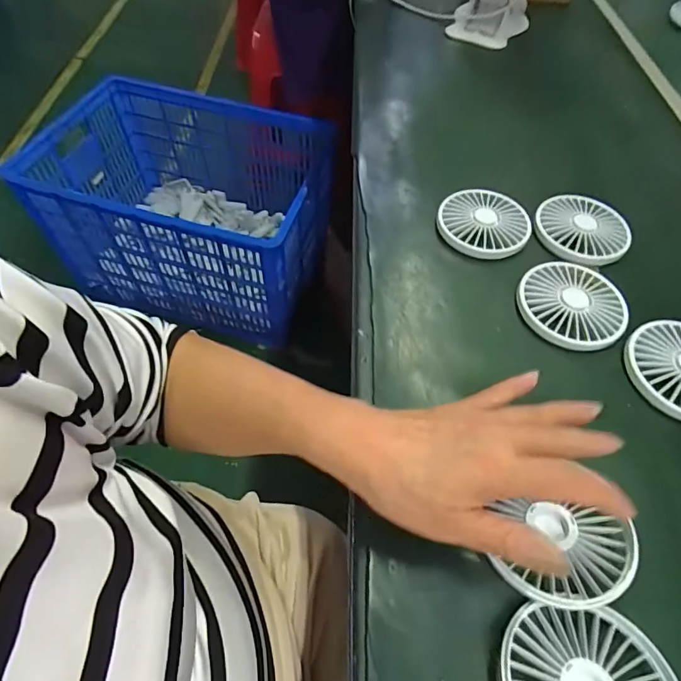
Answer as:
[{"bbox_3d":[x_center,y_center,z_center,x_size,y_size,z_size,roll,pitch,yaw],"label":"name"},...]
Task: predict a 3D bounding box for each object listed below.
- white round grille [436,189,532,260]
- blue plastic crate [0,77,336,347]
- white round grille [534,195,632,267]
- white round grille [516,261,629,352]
[{"bbox_3d":[0.141,-0.115,0.433,0.087,0.018,0.087,2,57,-3],"label":"white round grille"},{"bbox_3d":[-0.386,-0.382,1.200,0.659,0.350,0.498,12,57,4],"label":"blue plastic crate"},{"bbox_3d":[0.236,-0.111,0.427,0.086,0.009,0.097,12,57,4],"label":"white round grille"},{"bbox_3d":[0.199,-0.032,0.376,0.086,0.014,0.091,2,57,-3],"label":"white round grille"}]

